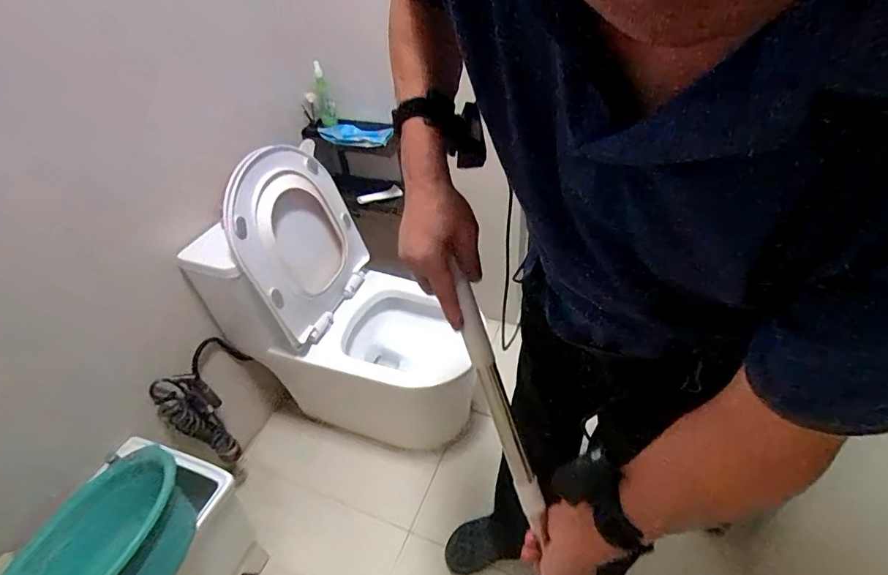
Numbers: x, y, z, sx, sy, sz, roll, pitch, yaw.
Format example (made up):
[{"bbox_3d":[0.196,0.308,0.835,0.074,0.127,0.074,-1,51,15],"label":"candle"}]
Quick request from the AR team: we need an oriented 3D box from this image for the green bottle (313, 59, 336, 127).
[{"bbox_3d":[-0.357,-0.567,1.370,0.054,0.169,0.042,-14,42,-8],"label":"green bottle"}]

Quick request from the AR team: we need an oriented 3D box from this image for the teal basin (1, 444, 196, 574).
[{"bbox_3d":[-0.606,0.436,0.802,0.291,0.129,0.349,15,46,23],"label":"teal basin"}]

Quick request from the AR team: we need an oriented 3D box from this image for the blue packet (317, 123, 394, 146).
[{"bbox_3d":[-0.265,-0.440,1.341,0.222,0.037,0.086,9,44,18],"label":"blue packet"}]

